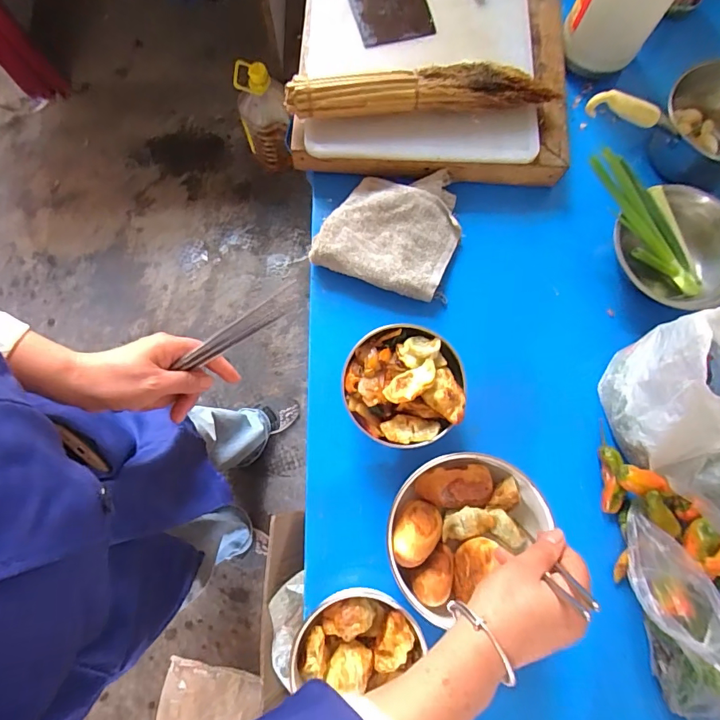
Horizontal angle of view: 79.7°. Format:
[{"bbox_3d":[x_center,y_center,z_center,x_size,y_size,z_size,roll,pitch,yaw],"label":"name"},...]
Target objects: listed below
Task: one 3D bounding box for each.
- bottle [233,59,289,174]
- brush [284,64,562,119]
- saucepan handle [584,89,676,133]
[{"bbox_3d":[-0.285,-0.729,1.346,0.164,0.330,0.129,-15,78,-2],"label":"bottle"},{"bbox_3d":[0.080,-0.356,0.574,0.355,0.058,0.056,-3,78,1],"label":"brush"},{"bbox_3d":[0.333,-0.292,0.514,0.183,0.028,0.020,-6,76,-29],"label":"saucepan handle"}]

